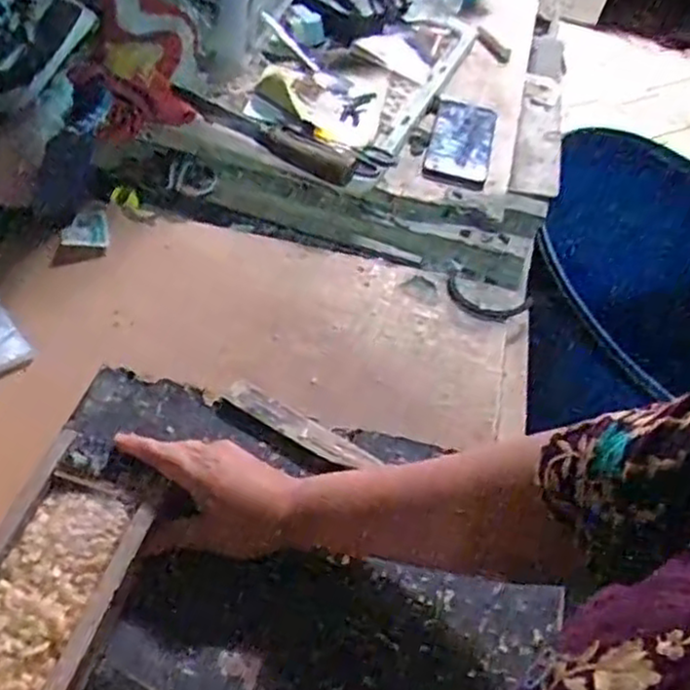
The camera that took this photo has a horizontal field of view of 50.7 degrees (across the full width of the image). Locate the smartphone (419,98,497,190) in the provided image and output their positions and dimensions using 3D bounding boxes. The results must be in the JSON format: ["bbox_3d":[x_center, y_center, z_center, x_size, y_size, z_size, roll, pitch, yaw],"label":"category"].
[{"bbox_3d":[0.144,-0.254,0.901,0.076,0.011,0.166,15,54,4],"label":"smartphone"}]

